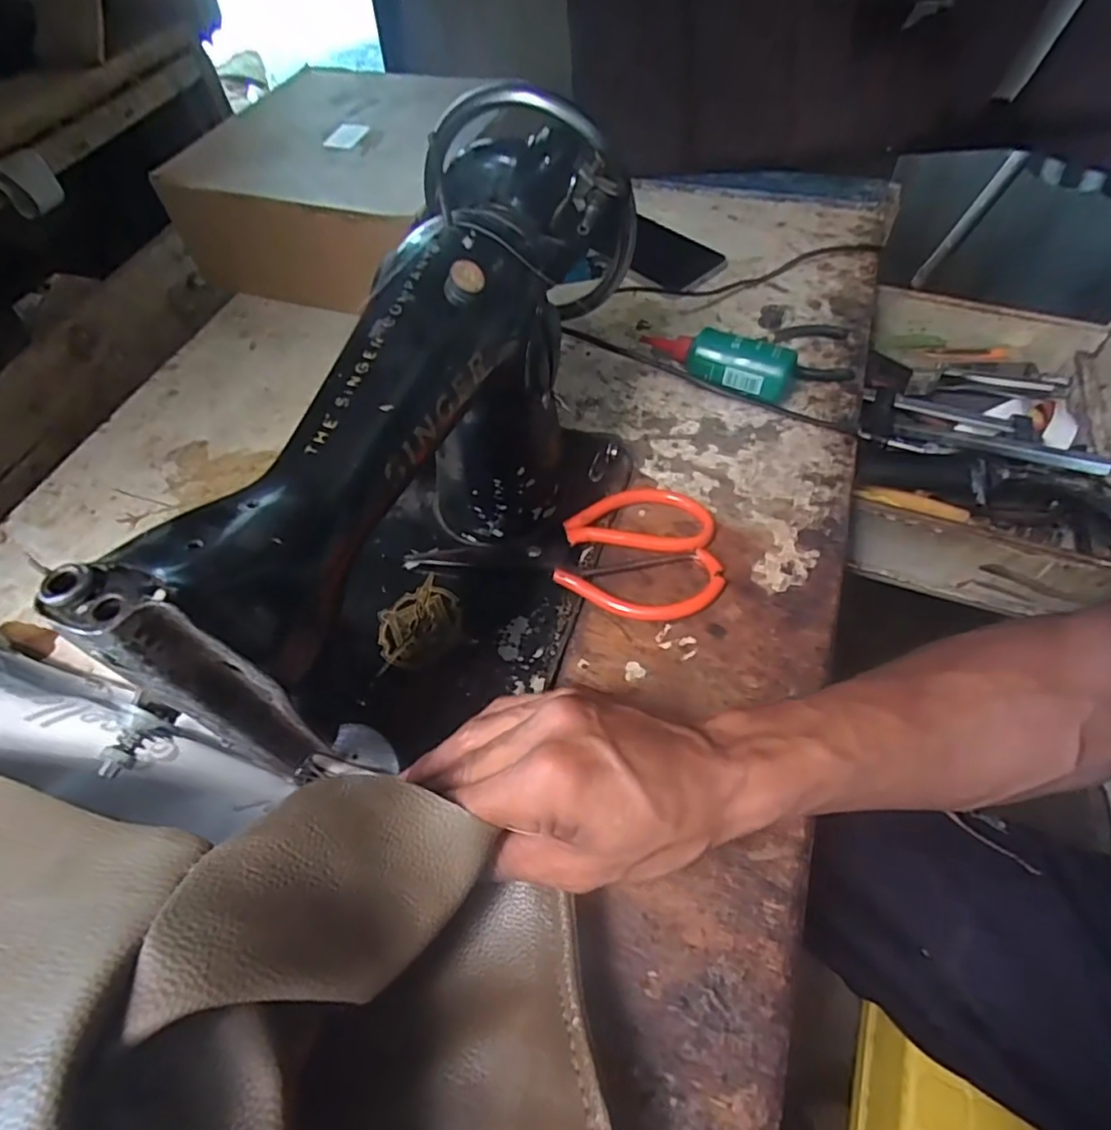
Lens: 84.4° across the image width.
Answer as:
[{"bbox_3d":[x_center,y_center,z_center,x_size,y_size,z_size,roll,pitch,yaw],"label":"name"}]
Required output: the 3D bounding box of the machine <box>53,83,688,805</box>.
[{"bbox_3d":[-0.055,-0.056,0.325,0.140,0.195,0.318,12,57,11],"label":"machine"}]

